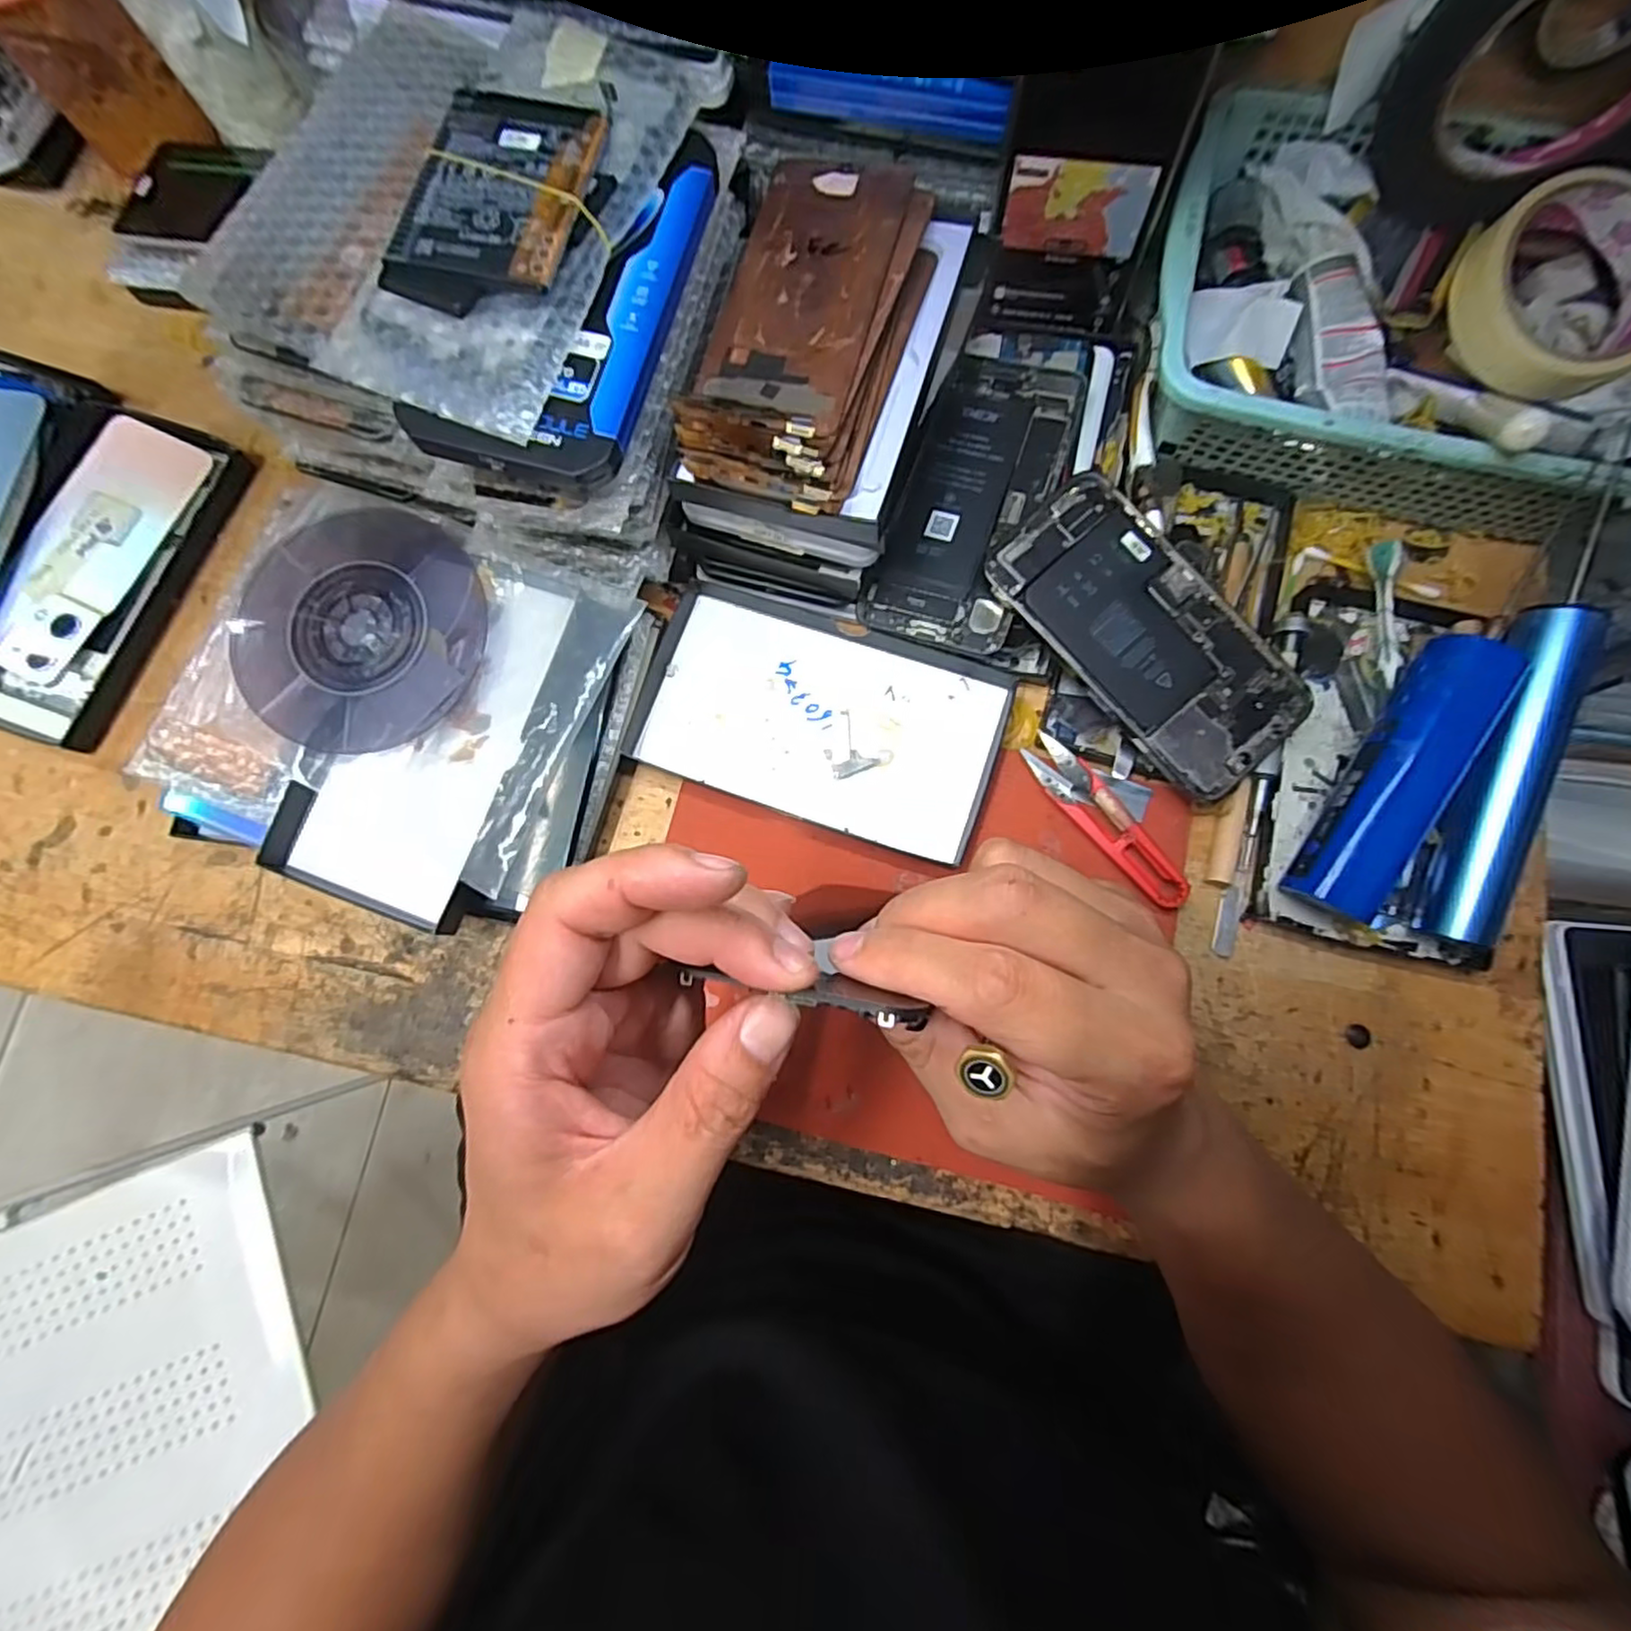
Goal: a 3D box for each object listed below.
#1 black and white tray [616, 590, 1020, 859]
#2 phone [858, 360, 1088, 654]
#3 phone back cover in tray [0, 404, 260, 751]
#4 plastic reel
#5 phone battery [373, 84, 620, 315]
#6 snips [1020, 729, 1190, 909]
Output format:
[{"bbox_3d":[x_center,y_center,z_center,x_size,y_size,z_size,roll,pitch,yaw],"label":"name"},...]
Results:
[{"bbox_3d":[0.002,-0.050,0.360,0.180,0.011,0.103,18,80,5],"label":"black and white tray"},{"bbox_3d":[0.080,-0.160,0.352,0.071,0.007,0.153,18,87,10],"label":"phone"},{"bbox_3d":[-0.407,-0.138,0.395,0.103,0.024,0.190,19,80,5],"label":"phone back cover in tray"},{"bbox_3d":[-0.225,-0.094,0.345,0.121,0.010,0.121,0,79,2],"label":"plastic reel"},{"bbox_3d":[-0.116,-0.228,0.258,0.064,0.012,0.091,17,80,5],"label":"phone battery"},{"bbox_3d":[0.142,0.002,0.342,0.022,0.016,0.101,-38,80,-6],"label":"snips"}]

